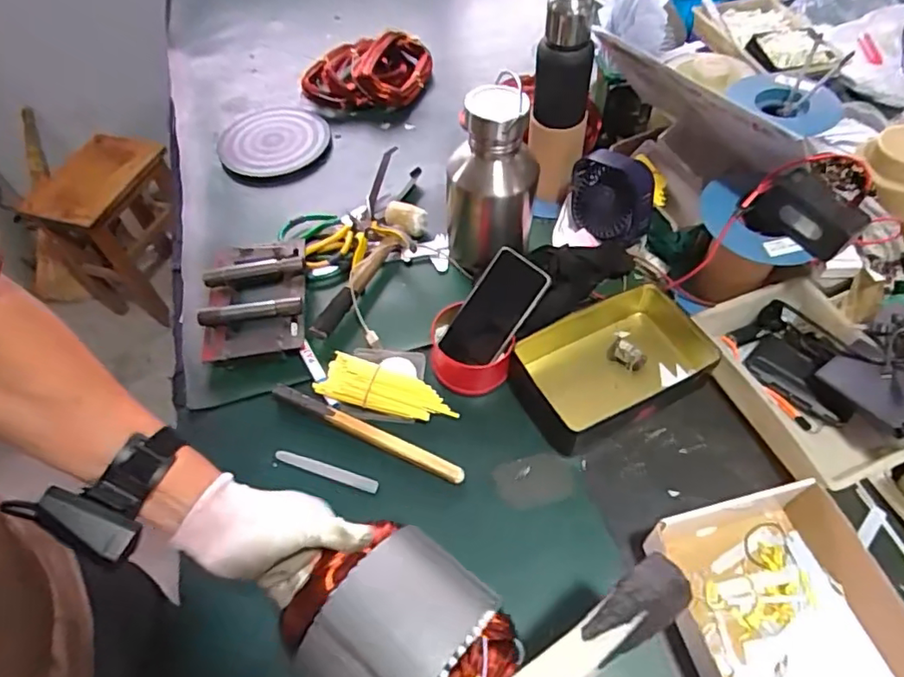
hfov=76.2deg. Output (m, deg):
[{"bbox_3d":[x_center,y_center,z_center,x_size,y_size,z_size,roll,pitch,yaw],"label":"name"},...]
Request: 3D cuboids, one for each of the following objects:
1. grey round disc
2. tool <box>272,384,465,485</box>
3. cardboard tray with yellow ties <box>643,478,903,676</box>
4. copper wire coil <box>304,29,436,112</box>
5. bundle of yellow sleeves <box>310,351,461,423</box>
[{"bbox_3d":[-0.317,-0.352,1.042,0.185,0.034,0.199,-2,55,1],"label":"grey round disc"},{"bbox_3d":[-0.104,0.113,0.691,0.257,0.019,0.018,22,59,16],"label":"tool"},{"bbox_3d":[0.321,0.276,0.531,0.200,0.069,0.255,-13,56,-7],"label":"cardboard tray with yellow ties"},{"bbox_3d":[-0.162,-0.505,1.090,0.237,0.083,0.157,-4,55,2],"label":"copper wire coil"},{"bbox_3d":[-0.080,0.061,0.711,0.168,0.019,0.057,12,56,10],"label":"bundle of yellow sleeves"}]

